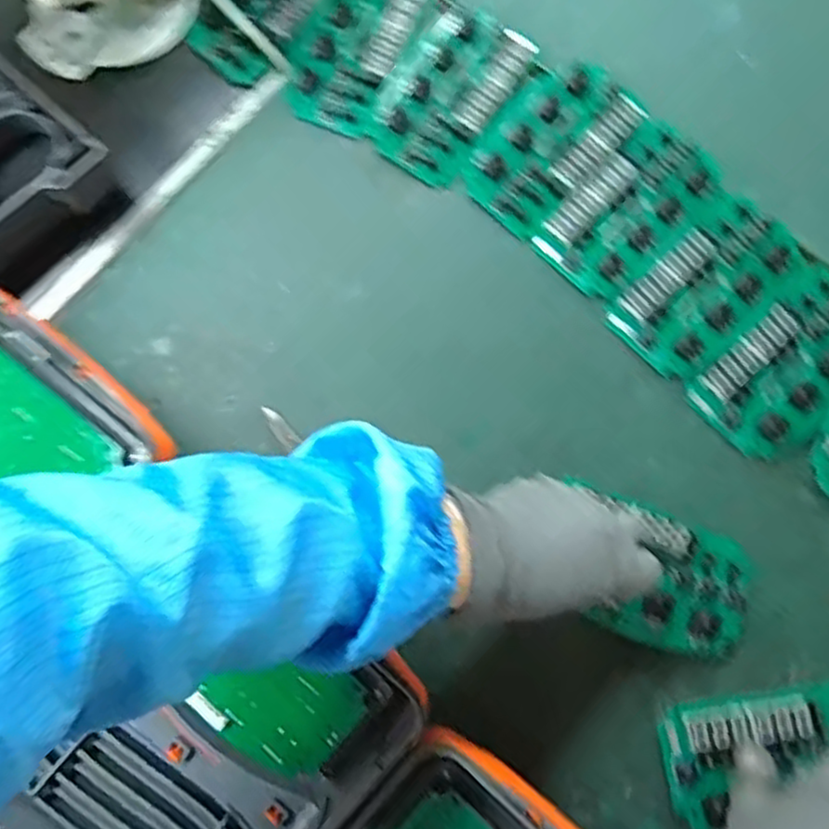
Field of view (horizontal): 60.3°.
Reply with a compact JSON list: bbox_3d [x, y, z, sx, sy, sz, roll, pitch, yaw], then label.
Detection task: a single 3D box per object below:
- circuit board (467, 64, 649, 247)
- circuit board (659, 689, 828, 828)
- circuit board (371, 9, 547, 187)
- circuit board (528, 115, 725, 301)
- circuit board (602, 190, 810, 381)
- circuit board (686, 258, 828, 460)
[{"bbox_3d":[0.104,-0.204,0.537,0.077,0.010,0.139,41,80,7],"label":"circuit board"},{"bbox_3d":[0.236,0.221,0.457,0.145,0.019,0.079,-9,77,0],"label":"circuit board"},{"bbox_3d":[0.035,-0.244,0.545,0.075,0.012,0.139,40,80,7],"label":"circuit board"},{"bbox_3d":[0.162,-0.153,0.525,0.079,0.005,0.140,44,81,7],"label":"circuit board"},{"bbox_3d":[0.212,-0.093,0.513,0.077,0.011,0.140,44,81,7],"label":"circuit board"},{"bbox_3d":[0.268,-0.037,0.501,0.143,0.013,0.080,-44,82,-9],"label":"circuit board"}]

